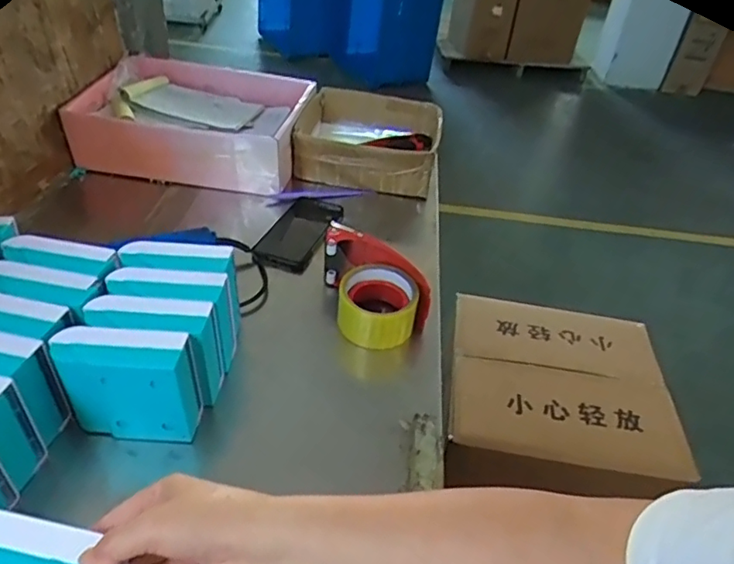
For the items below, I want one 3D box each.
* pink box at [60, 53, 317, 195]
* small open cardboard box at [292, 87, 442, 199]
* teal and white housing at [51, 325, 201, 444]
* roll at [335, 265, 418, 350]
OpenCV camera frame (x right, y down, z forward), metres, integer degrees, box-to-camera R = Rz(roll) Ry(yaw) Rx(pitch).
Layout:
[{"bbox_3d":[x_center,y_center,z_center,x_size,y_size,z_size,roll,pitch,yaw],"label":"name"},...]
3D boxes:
[{"bbox_3d":[-0.280,-0.272,0.968,0.348,0.100,0.248,8,39,2],"label":"pink box"},{"bbox_3d":[0.007,-0.239,0.975,0.225,0.080,0.200,11,39,5],"label":"small open cardboard box"},{"bbox_3d":[-0.220,0.091,0.532,0.123,0.096,0.057,8,39,2],"label":"teal and white housing"},{"bbox_3d":[0.012,0.027,0.672,0.090,0.058,0.096,10,39,4],"label":"roll"}]

